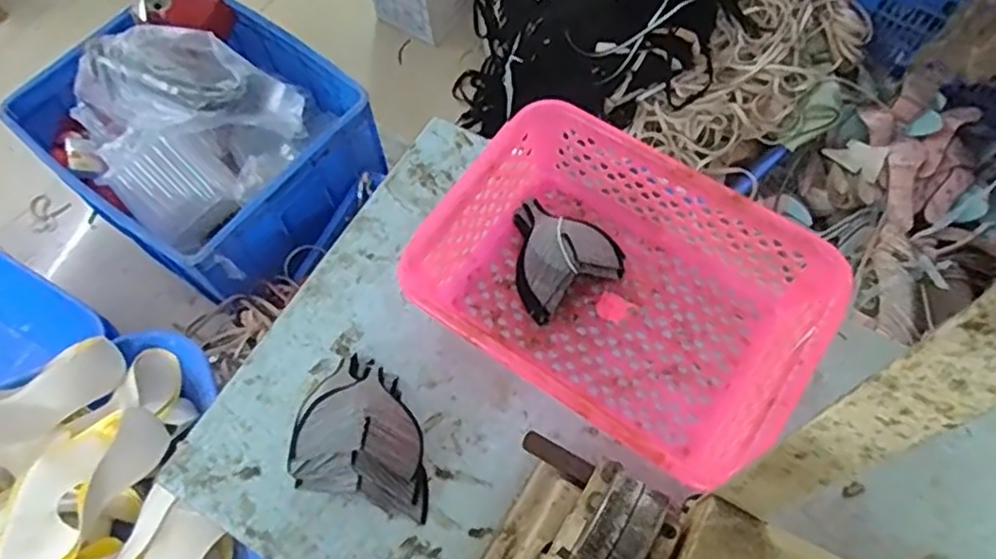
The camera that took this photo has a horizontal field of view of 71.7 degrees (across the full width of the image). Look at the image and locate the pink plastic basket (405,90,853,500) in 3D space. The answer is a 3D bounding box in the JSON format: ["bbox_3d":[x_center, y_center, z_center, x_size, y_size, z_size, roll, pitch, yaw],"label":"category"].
[{"bbox_3d":[0.118,0.010,0.675,0.354,0.101,0.270,30,69,14],"label":"pink plastic basket"}]

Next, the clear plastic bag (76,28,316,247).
[{"bbox_3d":[-0.608,-0.312,1.337,0.415,0.232,0.394,-39,71,-15],"label":"clear plastic bag"}]

